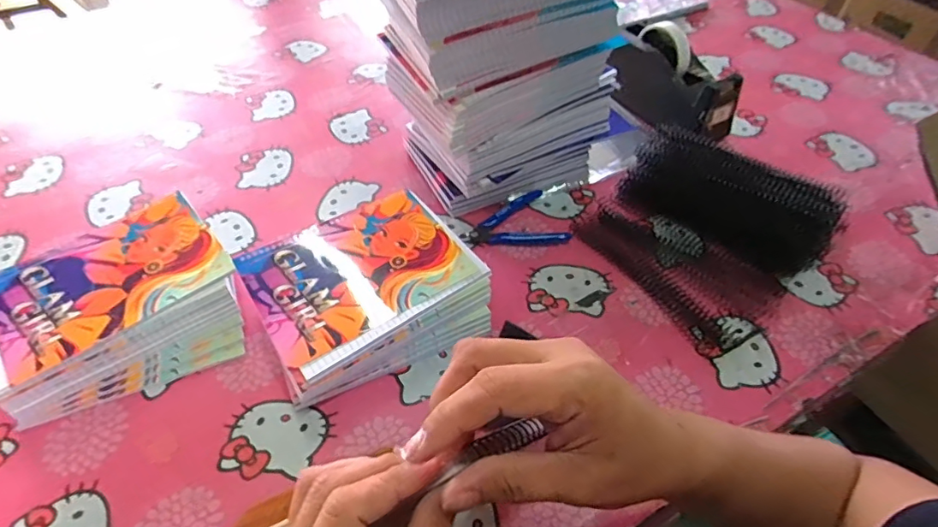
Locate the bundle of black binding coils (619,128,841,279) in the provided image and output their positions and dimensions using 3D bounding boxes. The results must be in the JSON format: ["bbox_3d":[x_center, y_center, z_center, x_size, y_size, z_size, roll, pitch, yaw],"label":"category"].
[{"bbox_3d":[0.306,-0.080,0.625,0.230,0.057,0.116,30,55,24],"label":"bundle of black binding coils"}]

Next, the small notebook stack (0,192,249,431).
[{"bbox_3d":[-0.344,0.044,0.521,0.208,0.064,0.177,-27,54,-22],"label":"small notebook stack"}]

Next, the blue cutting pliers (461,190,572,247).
[{"bbox_3d":[0.050,-0.044,0.618,0.114,0.012,0.080,-15,50,-13],"label":"blue cutting pliers"}]

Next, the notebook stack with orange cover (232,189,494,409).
[{"bbox_3d":[-0.102,0.026,0.537,0.204,0.059,0.171,-23,53,-19],"label":"notebook stack with orange cover"}]

